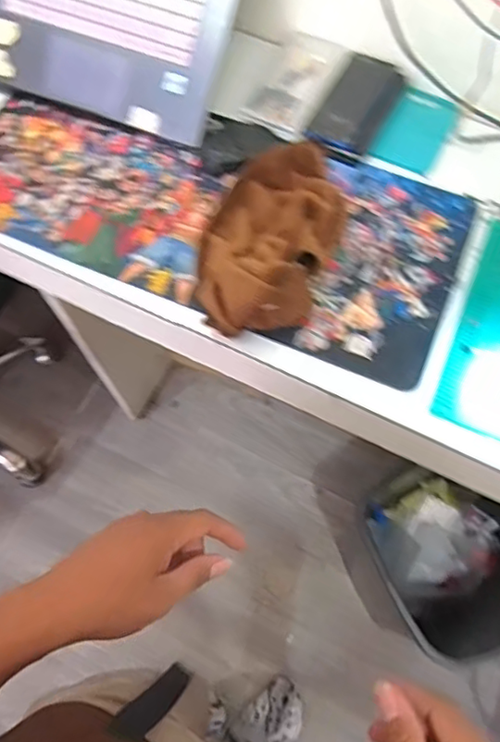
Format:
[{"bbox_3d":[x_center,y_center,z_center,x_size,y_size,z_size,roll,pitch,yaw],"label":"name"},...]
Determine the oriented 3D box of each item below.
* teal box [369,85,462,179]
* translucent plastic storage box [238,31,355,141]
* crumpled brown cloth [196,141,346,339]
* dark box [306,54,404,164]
[{"bbox_3d":[0.232,-0.335,0.800,0.088,0.011,0.123,28,78,4],"label":"teal box"},{"bbox_3d":[0.065,-0.405,0.814,0.099,0.027,0.180,27,71,10],"label":"translucent plastic storage box"},{"bbox_3d":[0.030,-0.173,0.709,0.146,0.079,0.270,22,70,8],"label":"crumpled brown cloth"},{"bbox_3d":[0.149,-0.367,0.807,0.086,0.029,0.180,28,71,10],"label":"dark box"}]

